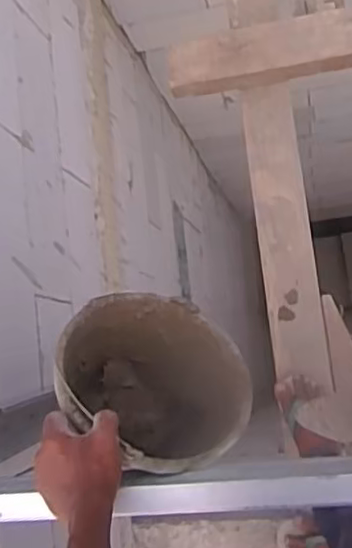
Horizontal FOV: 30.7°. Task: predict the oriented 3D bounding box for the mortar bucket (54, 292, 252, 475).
[{"bbox_3d":[-0.049,0.178,0.863,0.249,0.236,0.191,35,134,11],"label":"mortar bucket"}]

